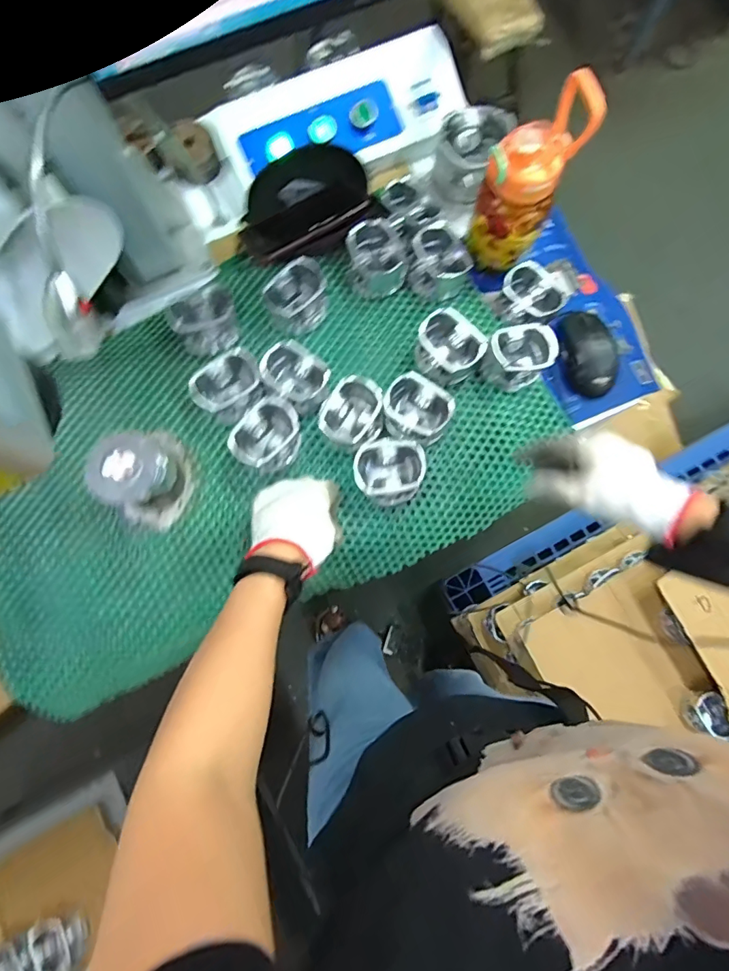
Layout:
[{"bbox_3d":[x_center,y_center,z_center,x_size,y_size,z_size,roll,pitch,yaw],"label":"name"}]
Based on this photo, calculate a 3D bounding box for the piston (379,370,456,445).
[{"bbox_3d":[0.058,-0.083,0.542,0.072,0.053,0.064,35,81,7],"label":"piston"}]

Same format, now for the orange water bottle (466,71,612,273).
[{"bbox_3d":[0.173,-0.332,0.530,0.082,0.179,0.078,-43,81,-8],"label":"orange water bottle"}]

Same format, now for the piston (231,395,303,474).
[{"bbox_3d":[-0.107,-0.055,0.525,0.060,0.042,0.076,26,80,6],"label":"piston"}]

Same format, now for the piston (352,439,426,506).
[{"bbox_3d":[0.027,-0.014,0.528,0.075,0.045,0.063,3,78,1],"label":"piston"}]

